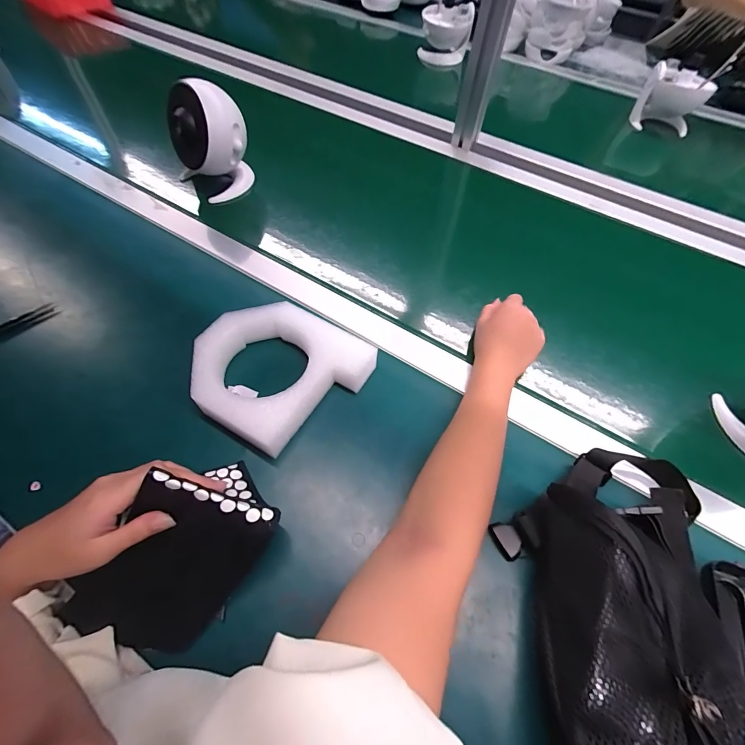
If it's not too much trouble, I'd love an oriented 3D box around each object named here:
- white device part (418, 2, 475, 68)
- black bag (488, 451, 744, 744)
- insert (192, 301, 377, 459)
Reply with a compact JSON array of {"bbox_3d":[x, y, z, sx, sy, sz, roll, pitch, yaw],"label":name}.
[{"bbox_3d":[0.187,-0.865,0.934,0.124,0.106,0.068,5,58,1],"label":"white device part"},{"bbox_3d":[0.205,0.201,0.260,0.187,0.083,0.302,-1,58,-3],"label":"black bag"},{"bbox_3d":[-0.102,-0.002,0.395,0.169,0.052,0.140,29,61,15],"label":"insert"}]

